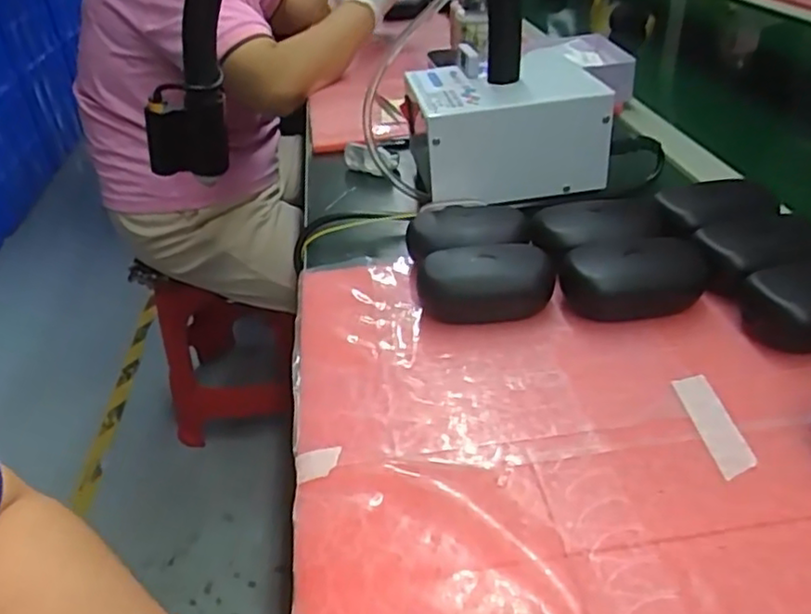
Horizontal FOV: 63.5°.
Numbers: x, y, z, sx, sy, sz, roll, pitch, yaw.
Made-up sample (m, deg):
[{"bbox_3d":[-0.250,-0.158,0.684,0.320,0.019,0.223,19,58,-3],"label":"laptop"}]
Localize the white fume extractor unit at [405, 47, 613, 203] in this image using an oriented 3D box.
[{"bbox_3d":[0.079,-0.160,0.586,0.164,0.085,0.126,-8,34,-2],"label":"white fume extractor unit"}]

